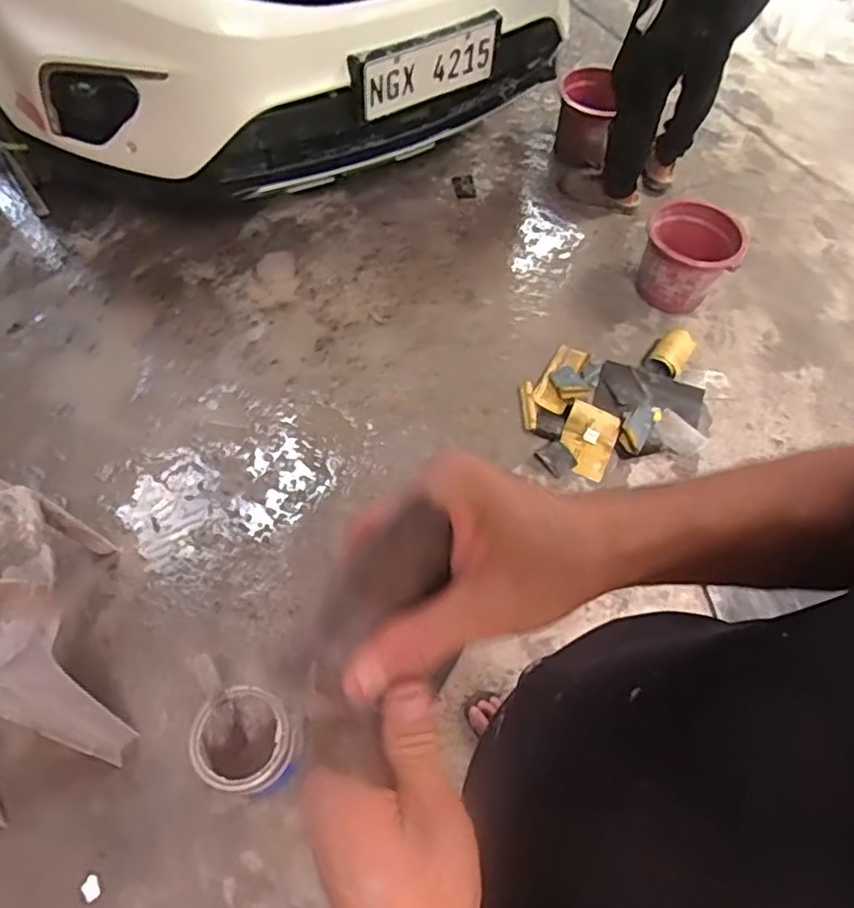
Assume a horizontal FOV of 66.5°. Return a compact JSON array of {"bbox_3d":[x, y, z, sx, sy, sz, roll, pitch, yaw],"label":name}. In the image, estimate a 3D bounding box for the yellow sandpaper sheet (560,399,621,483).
[{"bbox_3d":[0.432,-0.039,1.745,0.137,0.010,0.206,21,68,9],"label":"yellow sandpaper sheet"}]

